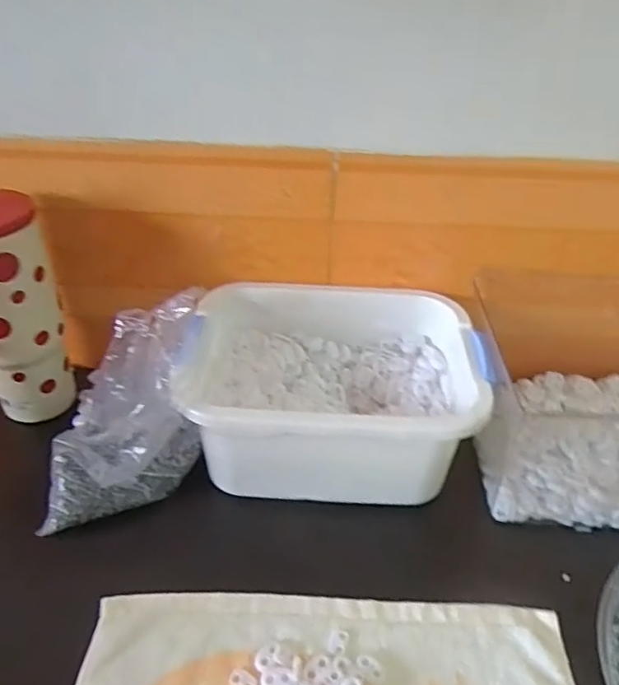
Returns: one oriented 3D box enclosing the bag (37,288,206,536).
[{"bbox_3d":[-0.157,0.060,0.486,0.148,0.143,0.102,-9,38,-14],"label":"bag"}]

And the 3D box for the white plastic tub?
[{"bbox_3d":[0.018,0.042,0.531,0.251,0.112,0.196,-2,37,-4],"label":"white plastic tub"}]

